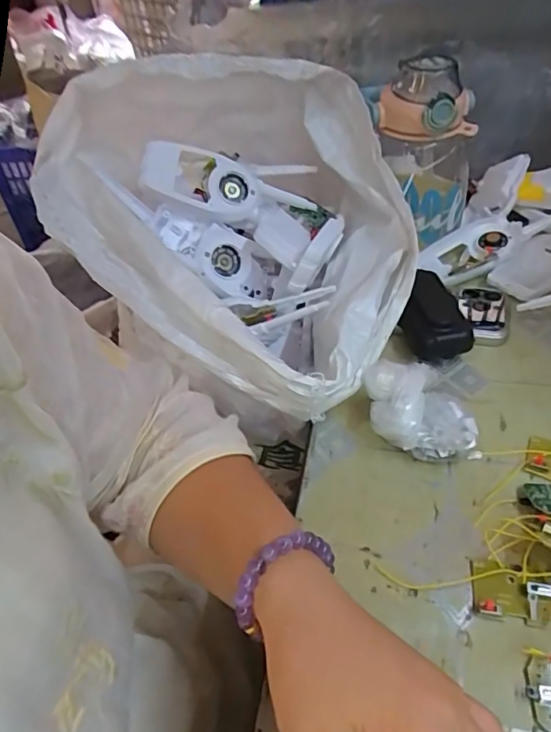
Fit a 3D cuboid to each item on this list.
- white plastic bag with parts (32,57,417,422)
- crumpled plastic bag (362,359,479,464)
[{"bbox_3d":[-0.035,-0.132,0.462,0.311,0.202,0.274,18,47,24],"label":"white plastic bag with parts"},{"bbox_3d":[0.103,0.034,0.379,0.077,0.052,0.050,5,43,12],"label":"crumpled plastic bag"}]

